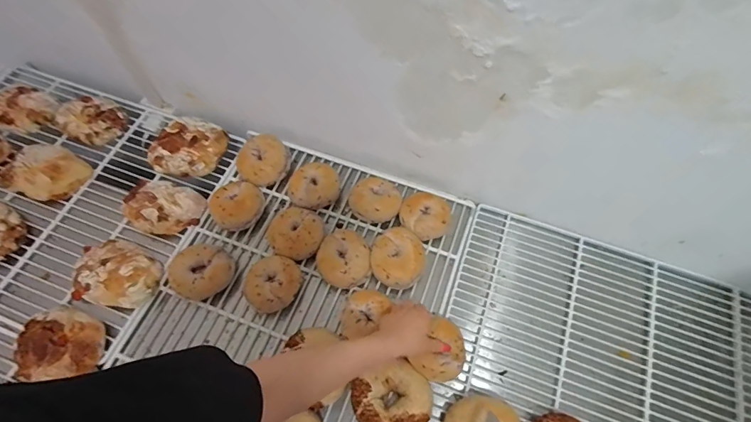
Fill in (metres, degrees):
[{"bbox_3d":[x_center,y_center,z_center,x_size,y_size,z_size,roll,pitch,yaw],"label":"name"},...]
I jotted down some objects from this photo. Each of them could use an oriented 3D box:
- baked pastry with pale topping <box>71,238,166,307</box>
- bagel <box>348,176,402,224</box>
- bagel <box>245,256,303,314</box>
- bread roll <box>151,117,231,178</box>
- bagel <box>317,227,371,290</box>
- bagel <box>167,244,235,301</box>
[{"bbox_3d":[-0.446,0.106,0.711,0.135,0.052,0.112,8,63,4],"label":"baked pastry with pale topping"},{"bbox_3d":[0.001,-0.021,0.791,0.092,0.050,0.090,0,62,0],"label":"bagel"},{"bbox_3d":[-0.173,0.126,0.713,0.087,0.057,0.091,0,62,0],"label":"bagel"},{"bbox_3d":[-0.381,-0.133,0.835,0.143,0.042,0.125,5,62,3],"label":"bread roll"},{"bbox_3d":[-0.056,0.089,0.737,0.091,0.047,0.099,0,62,0],"label":"bagel"},{"bbox_3d":[-0.303,0.104,0.715,0.101,0.037,0.091,-39,69,-18],"label":"bagel"}]

